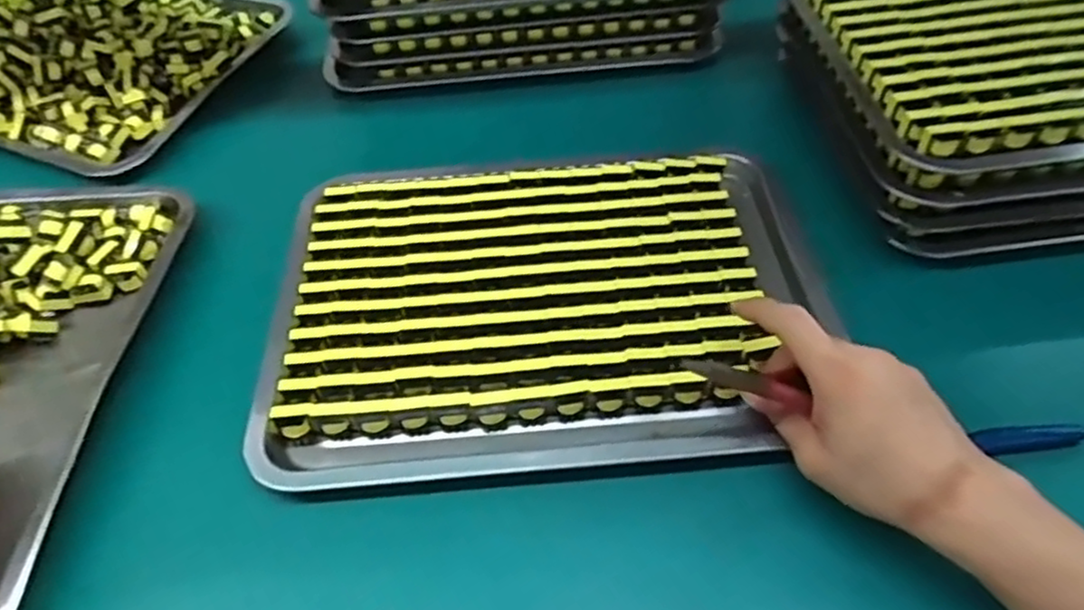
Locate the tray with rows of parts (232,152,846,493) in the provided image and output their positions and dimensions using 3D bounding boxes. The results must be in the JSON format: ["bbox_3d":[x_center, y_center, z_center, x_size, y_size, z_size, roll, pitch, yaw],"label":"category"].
[{"bbox_3d":[0.004,-0.009,0.495,0.367,0.034,0.261,-3,52,0],"label":"tray with rows of parts"}]

